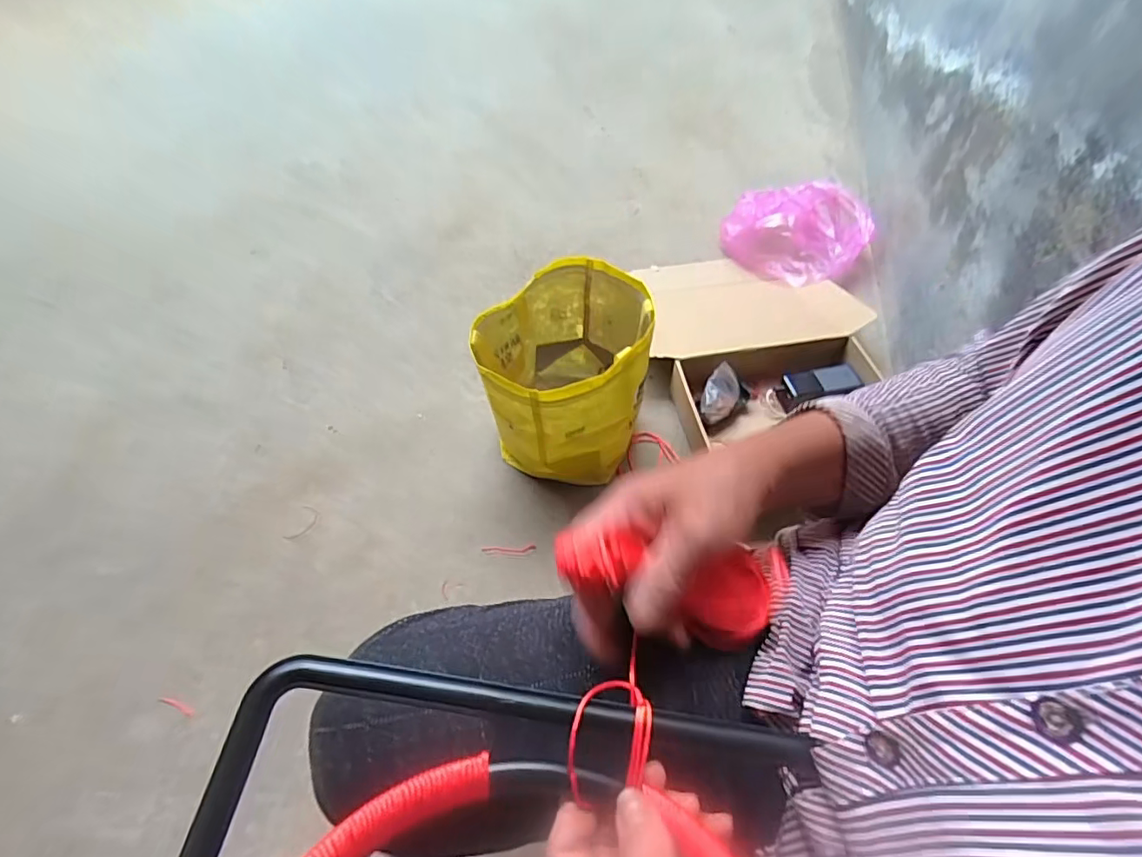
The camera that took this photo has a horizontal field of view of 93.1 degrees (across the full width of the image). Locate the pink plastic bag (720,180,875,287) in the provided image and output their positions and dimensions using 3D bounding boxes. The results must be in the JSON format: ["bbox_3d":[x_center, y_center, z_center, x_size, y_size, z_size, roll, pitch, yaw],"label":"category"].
[{"bbox_3d":[0.460,-0.389,1.092,0.282,0.107,0.192,-8,56,-7],"label":"pink plastic bag"}]

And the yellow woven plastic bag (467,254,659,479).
[{"bbox_3d":[-0.011,-0.079,0.841,0.240,0.266,0.261,10,55,6],"label":"yellow woven plastic bag"}]

